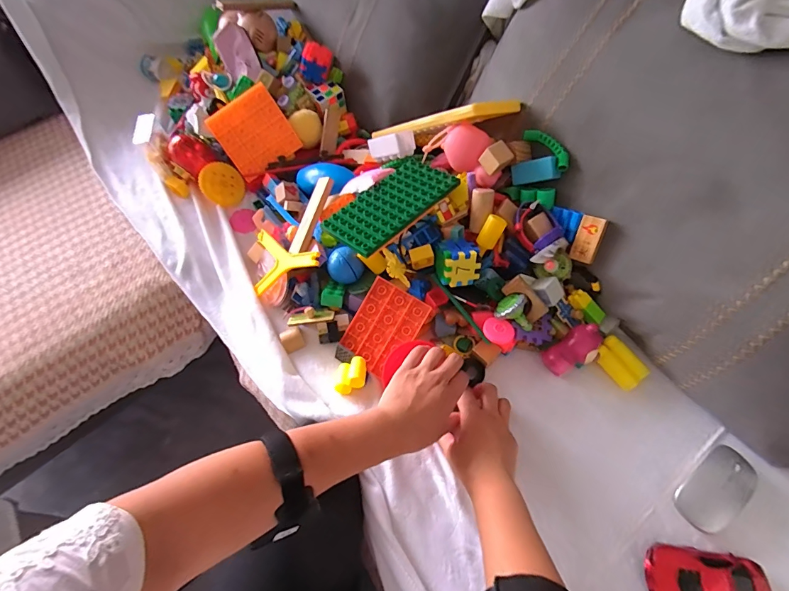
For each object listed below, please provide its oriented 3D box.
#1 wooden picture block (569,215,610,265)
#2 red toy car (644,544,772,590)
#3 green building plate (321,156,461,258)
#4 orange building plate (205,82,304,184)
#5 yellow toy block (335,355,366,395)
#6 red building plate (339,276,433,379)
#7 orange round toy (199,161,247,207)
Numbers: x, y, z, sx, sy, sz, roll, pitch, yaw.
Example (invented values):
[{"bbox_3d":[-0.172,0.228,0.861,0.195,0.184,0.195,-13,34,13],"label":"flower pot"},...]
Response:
[{"bbox_3d":[0.260,-0.075,0.530,0.032,0.061,0.015,27,24,34],"label":"wooden picture block"},{"bbox_3d":[0.340,0.311,0.426,0.127,0.027,0.062,6,64,6],"label":"red toy car"},{"bbox_3d":[-0.006,-0.130,0.561,0.189,0.014,0.097,-40,58,-22],"label":"green building plate"},{"bbox_3d":[-0.256,-0.296,0.728,0.122,0.010,0.128,-33,103,5],"label":"orange building plate"},{"bbox_3d":[-0.061,0.111,0.554,0.043,0.032,0.046,-5,64,1],"label":"yellow toy block"},{"bbox_3d":[-0.017,0.047,0.576,0.094,0.007,0.121,30,93,17],"label":"red building plate"},{"bbox_3d":[-0.318,-0.207,0.735,0.072,0.012,0.081,-42,108,-18],"label":"orange round toy"}]

